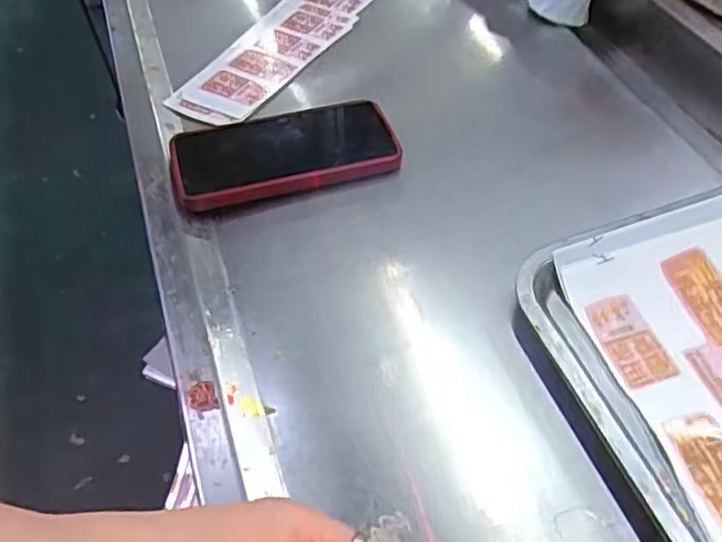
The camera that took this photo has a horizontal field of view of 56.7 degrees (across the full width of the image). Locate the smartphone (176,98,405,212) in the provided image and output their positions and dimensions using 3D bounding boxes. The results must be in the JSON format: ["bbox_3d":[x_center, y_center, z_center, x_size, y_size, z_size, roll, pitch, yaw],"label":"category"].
[{"bbox_3d":[-0.057,-0.093,0.508,0.167,0.016,0.083,-15,51,-7],"label":"smartphone"}]

